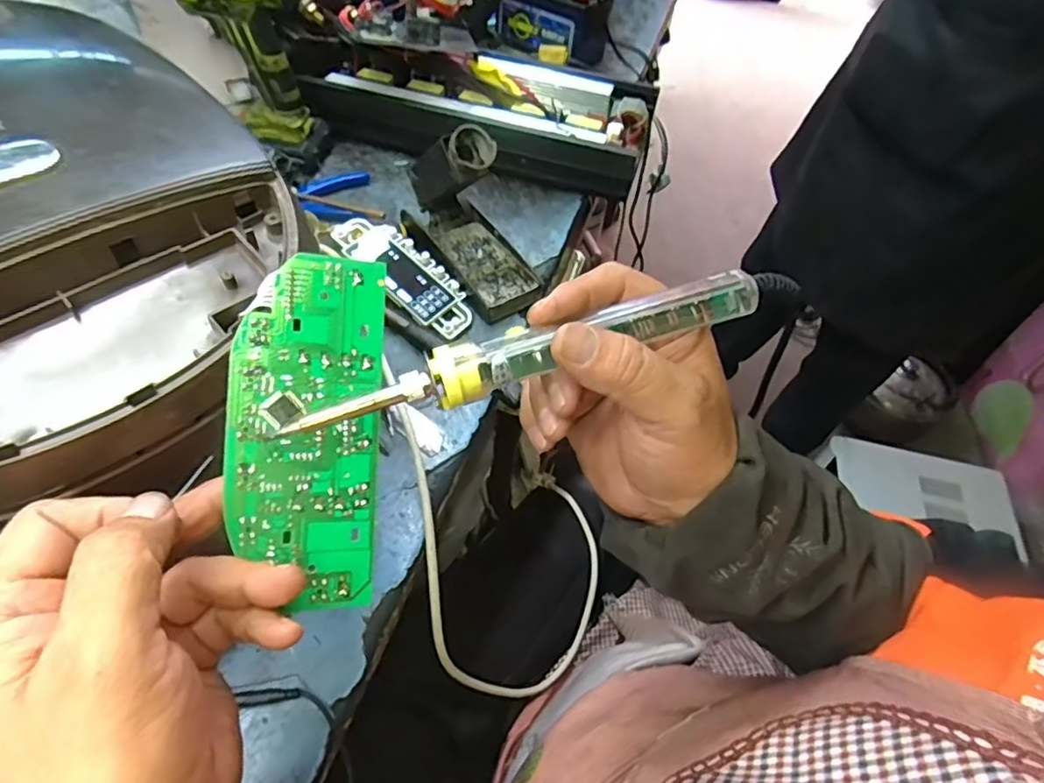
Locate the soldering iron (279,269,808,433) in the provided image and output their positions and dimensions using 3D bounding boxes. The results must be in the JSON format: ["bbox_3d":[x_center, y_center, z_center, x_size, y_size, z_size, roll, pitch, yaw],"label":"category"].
[{"bbox_3d":[0.019,-0.023,0.252,0.222,0.023,0.026,-17,55,-10],"label":"soldering iron"}]

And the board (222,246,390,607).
[{"bbox_3d":[-0.095,0.017,0.263,0.063,0.004,0.153,3,87,-22],"label":"board"}]

